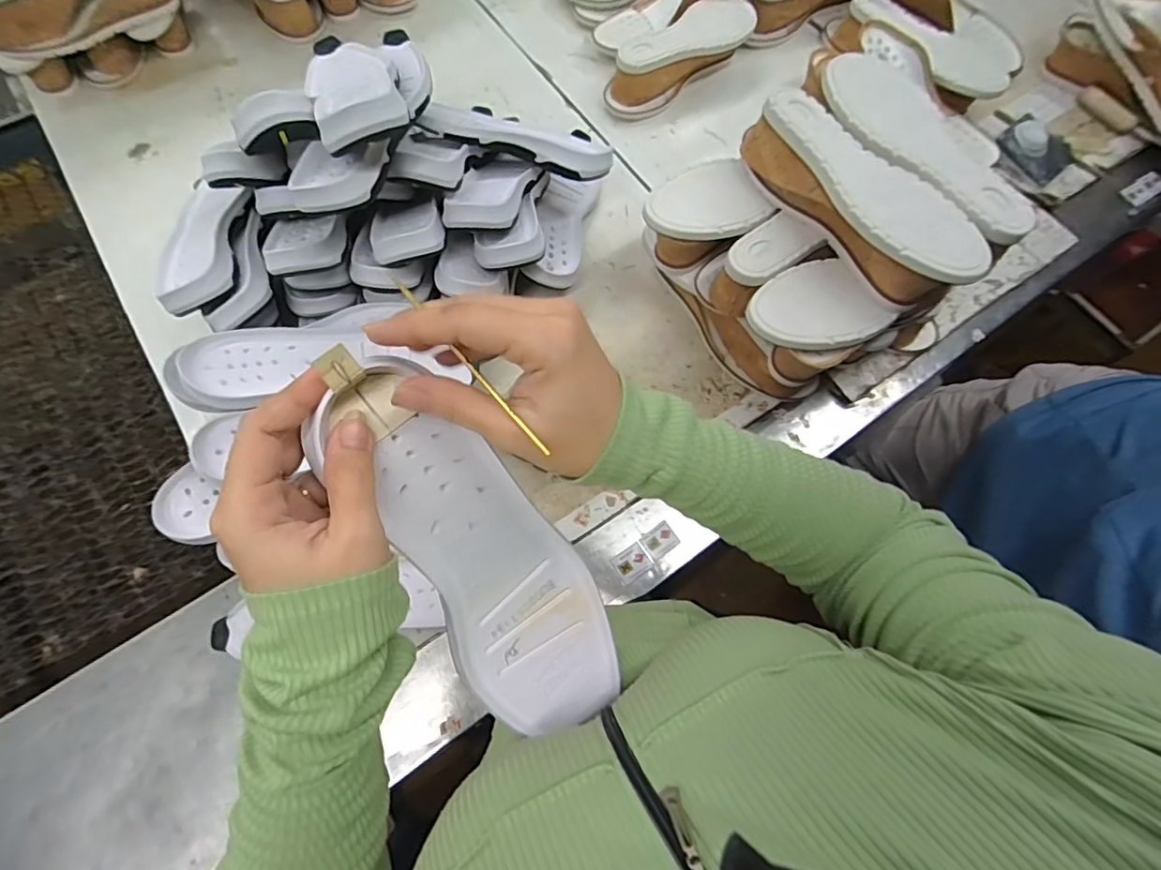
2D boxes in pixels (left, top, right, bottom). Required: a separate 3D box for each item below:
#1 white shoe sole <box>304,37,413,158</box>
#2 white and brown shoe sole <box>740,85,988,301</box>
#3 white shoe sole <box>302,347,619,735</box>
[{"bbox_3d":[-0.222,-0.340,0.523,0.080,0.036,0.244,-22,50,-8],"label":"white shoe sole"},{"bbox_3d":[0.256,-0.222,0.510,0.088,0.069,0.246,-36,75,-14],"label":"white and brown shoe sole"},{"bbox_3d":[-0.050,0.069,0.297,0.084,0.027,0.239,-31,113,-11],"label":"white shoe sole"}]

